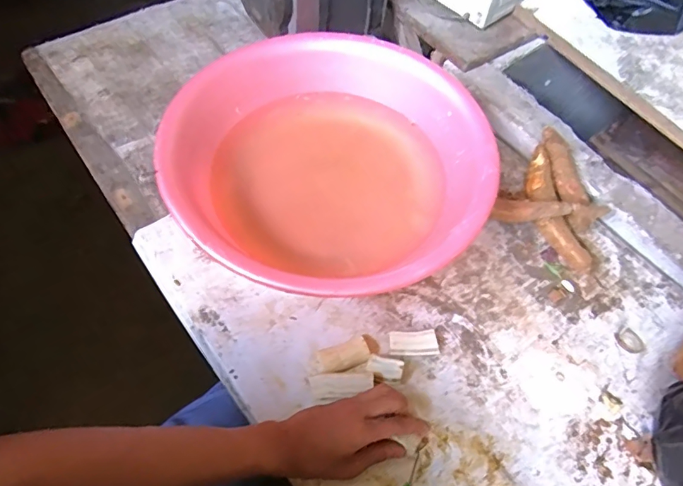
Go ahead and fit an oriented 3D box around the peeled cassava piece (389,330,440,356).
[{"bbox_3d":[0.086,0.122,0.556,0.058,0.016,0.028,-3,62,-3],"label":"peeled cassava piece"}]

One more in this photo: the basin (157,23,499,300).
[{"bbox_3d":[-0.015,-0.118,0.618,0.409,0.108,0.390,1,62,-1],"label":"basin"}]

